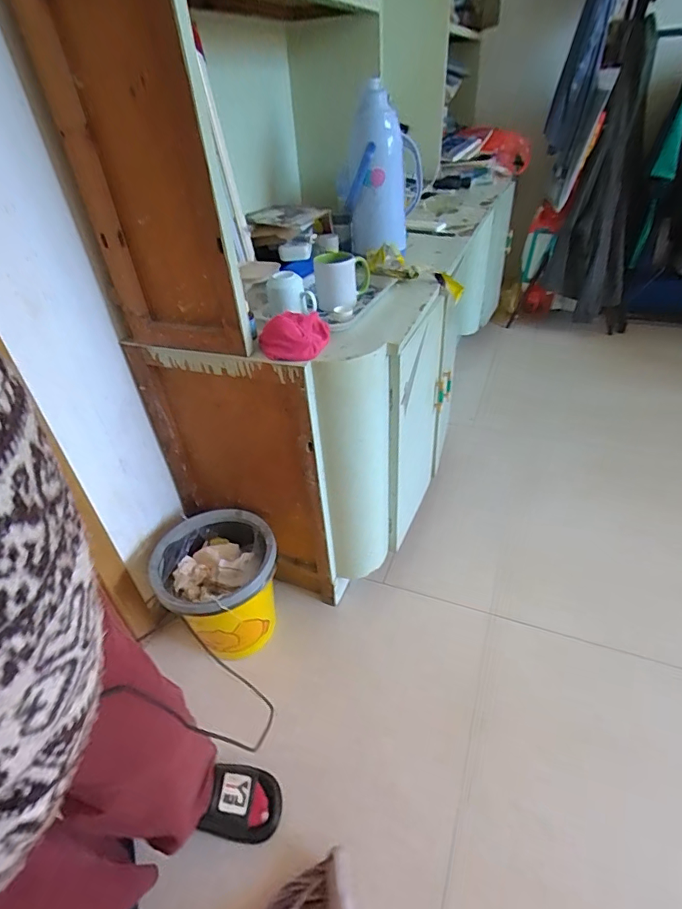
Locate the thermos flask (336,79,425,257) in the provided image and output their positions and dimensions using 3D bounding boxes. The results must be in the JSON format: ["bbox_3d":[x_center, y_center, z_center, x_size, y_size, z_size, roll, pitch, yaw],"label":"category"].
[{"bbox_3d":[0.091,-0.665,1.115,0.187,0.327,0.157,-7,37,5],"label":"thermos flask"}]

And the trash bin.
[{"bbox_3d":[-0.272,0.308,1.091,0.258,0.237,0.264,-8,37,3],"label":"trash bin"}]

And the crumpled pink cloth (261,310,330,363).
[{"bbox_3d":[-0.084,-0.221,0.830,0.104,0.067,0.117,5,40,20],"label":"crumpled pink cloth"}]

